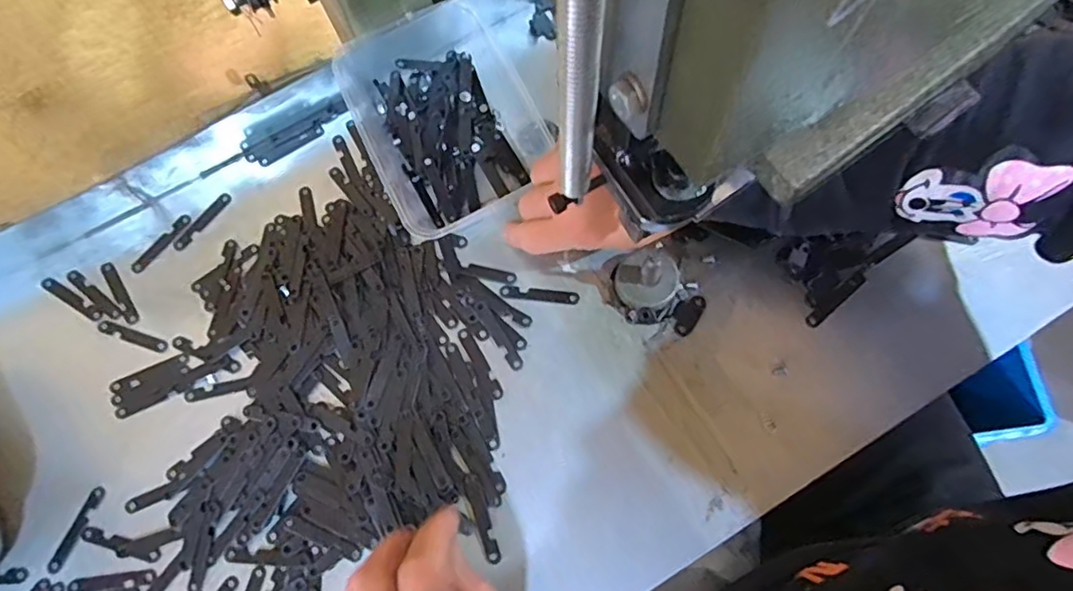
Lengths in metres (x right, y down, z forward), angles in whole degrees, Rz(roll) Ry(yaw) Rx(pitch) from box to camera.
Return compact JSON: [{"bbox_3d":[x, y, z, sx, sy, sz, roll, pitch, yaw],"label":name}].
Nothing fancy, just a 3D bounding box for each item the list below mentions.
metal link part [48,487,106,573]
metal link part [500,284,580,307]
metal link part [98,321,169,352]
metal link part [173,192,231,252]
[{"bbox_3d":[-0.284,0.143,0.370,0.011,0.004,0.052,22,74,9],"label":"metal link part"},{"bbox_3d":[0.002,0.000,0.395,0.051,0.004,0.010,7,72,5],"label":"metal link part"},{"bbox_3d":[-0.274,0.028,0.408,0.052,0.004,0.009,17,73,8],"label":"metal link part"},{"bbox_3d":[-0.240,-0.054,0.431,0.011,0.004,0.051,35,76,13],"label":"metal link part"}]

